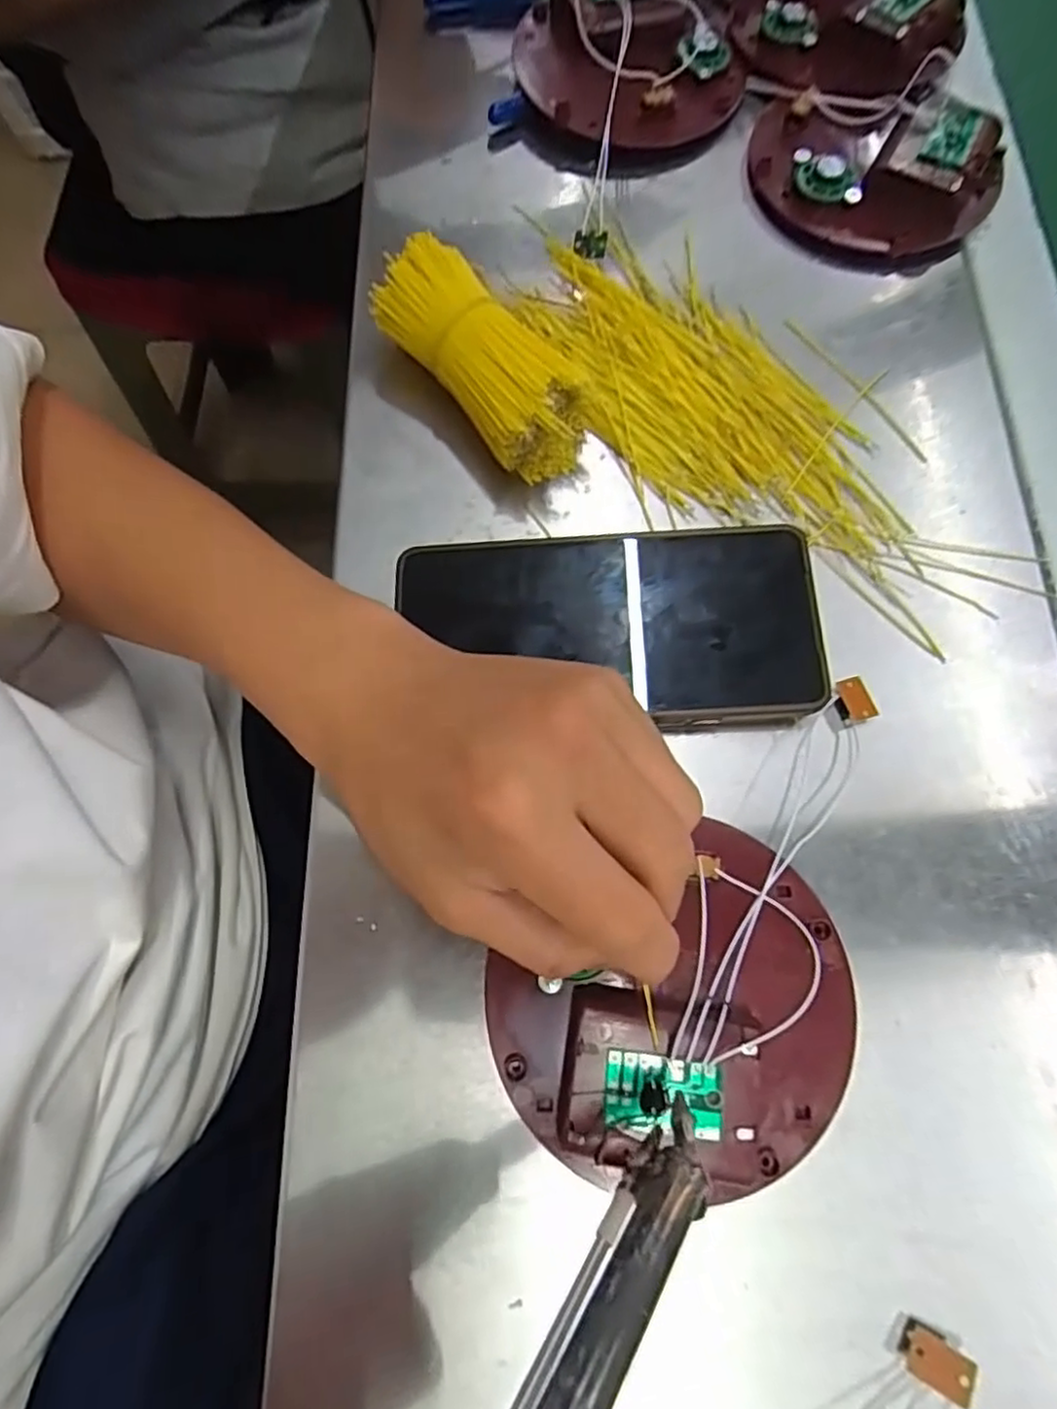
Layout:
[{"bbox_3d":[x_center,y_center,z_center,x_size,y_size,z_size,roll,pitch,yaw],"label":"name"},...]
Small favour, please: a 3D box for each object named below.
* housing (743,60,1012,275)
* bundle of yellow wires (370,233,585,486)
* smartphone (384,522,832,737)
[{"bbox_3d":[0.165,-0.252,0.319,0.114,0.026,0.093,10,74,2],"label":"housing"},{"bbox_3d":[-0.018,-0.148,0.284,0.044,0.032,0.106,-36,78,-10],"label":"bundle of yellow wires"},{"bbox_3d":[0.030,-0.030,0.261,0.156,0.016,0.079,-2,74,-1],"label":"smartphone"}]

